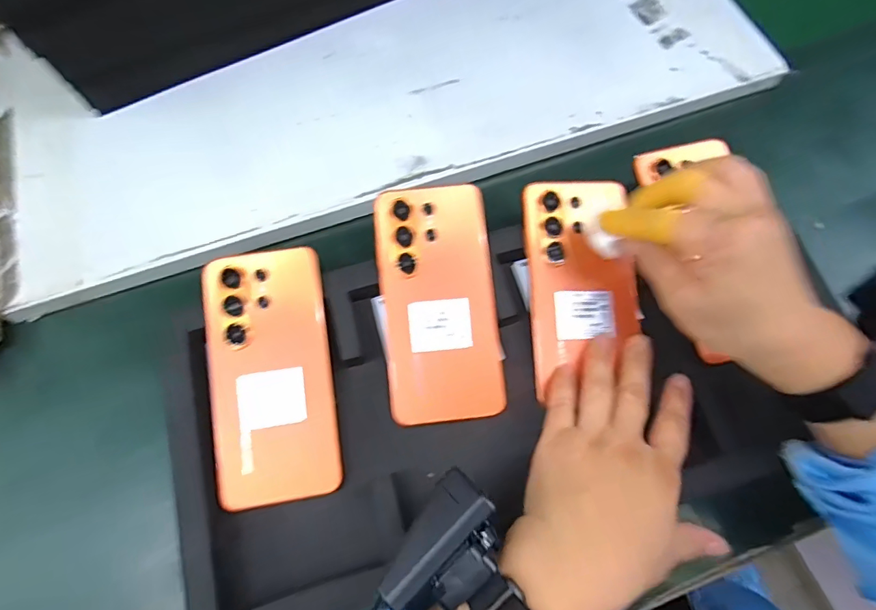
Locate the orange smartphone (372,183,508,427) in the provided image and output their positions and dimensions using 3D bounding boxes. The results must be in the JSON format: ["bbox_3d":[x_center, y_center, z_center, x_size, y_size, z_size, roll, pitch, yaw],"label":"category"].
[{"bbox_3d":[0.001,-0.003,0.343,0.081,0.005,0.167,-6,82,-5],"label":"orange smartphone"}]

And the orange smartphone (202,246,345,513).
[{"bbox_3d":[-0.114,0.046,0.326,0.082,0.006,0.167,-8,79,-7],"label":"orange smartphone"}]

